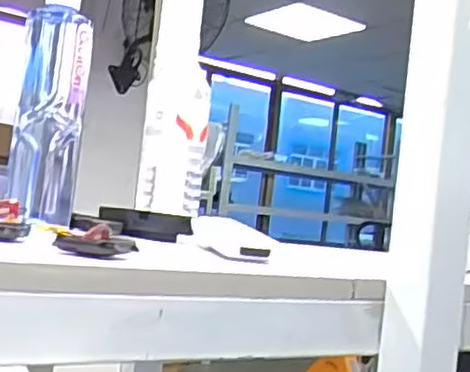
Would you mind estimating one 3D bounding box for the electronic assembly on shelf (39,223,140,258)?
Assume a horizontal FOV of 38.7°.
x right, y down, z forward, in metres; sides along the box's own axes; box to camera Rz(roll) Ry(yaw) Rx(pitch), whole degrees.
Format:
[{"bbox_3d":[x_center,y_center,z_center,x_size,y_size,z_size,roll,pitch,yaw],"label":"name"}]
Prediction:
[{"bbox_3d":[-0.092,0.033,0.418,0.055,0.018,0.025,5,-2,8],"label":"electronic assembly on shelf"}]

